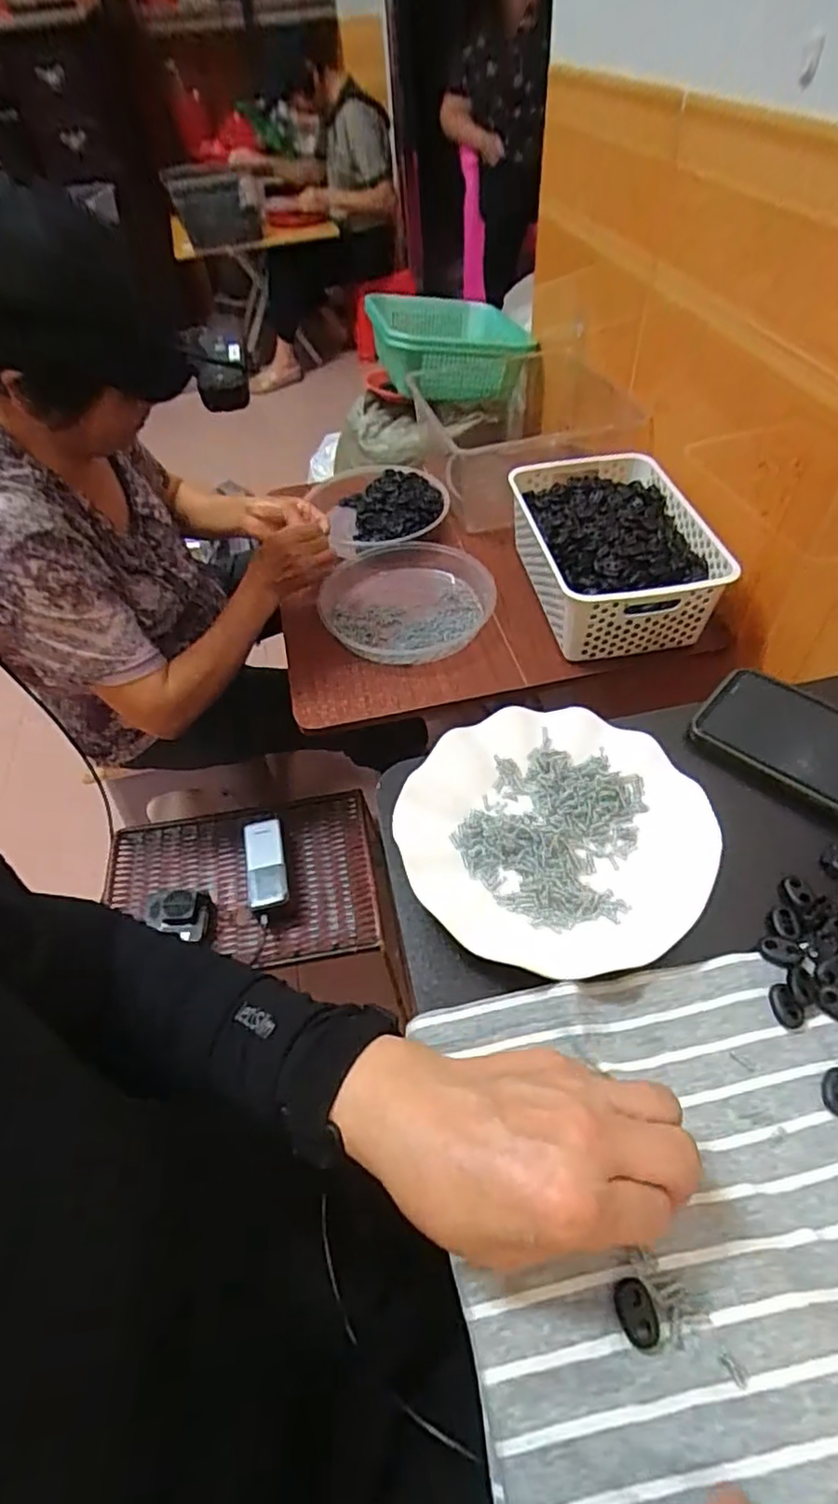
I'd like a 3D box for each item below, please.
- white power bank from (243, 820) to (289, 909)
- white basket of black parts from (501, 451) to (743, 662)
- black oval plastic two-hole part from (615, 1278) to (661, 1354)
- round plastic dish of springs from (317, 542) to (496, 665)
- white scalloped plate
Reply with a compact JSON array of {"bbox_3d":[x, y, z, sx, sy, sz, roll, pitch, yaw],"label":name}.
[{"bbox_3d":[-0.204,0.146,0.851,0.049,0.016,0.120,-11,62,-5],"label":"white power bank"},{"bbox_3d":[0.254,-0.269,0.853,0.204,0.098,0.313,-8,50,-2],"label":"white basket of black parts"},{"bbox_3d":[0.089,0.230,0.262,0.015,0.004,0.022,-12,50,-5],"label":"black oval plastic two-hole part"},{"bbox_3d":[-0.017,-0.209,0.883,0.234,0.030,0.228,-2,50,3],"label":"round plastic dish of springs"},{"bbox_3d":[0.081,0.048,0.396,0.179,0.024,0.172,-2,50,3],"label":"white scalloped plate"}]

